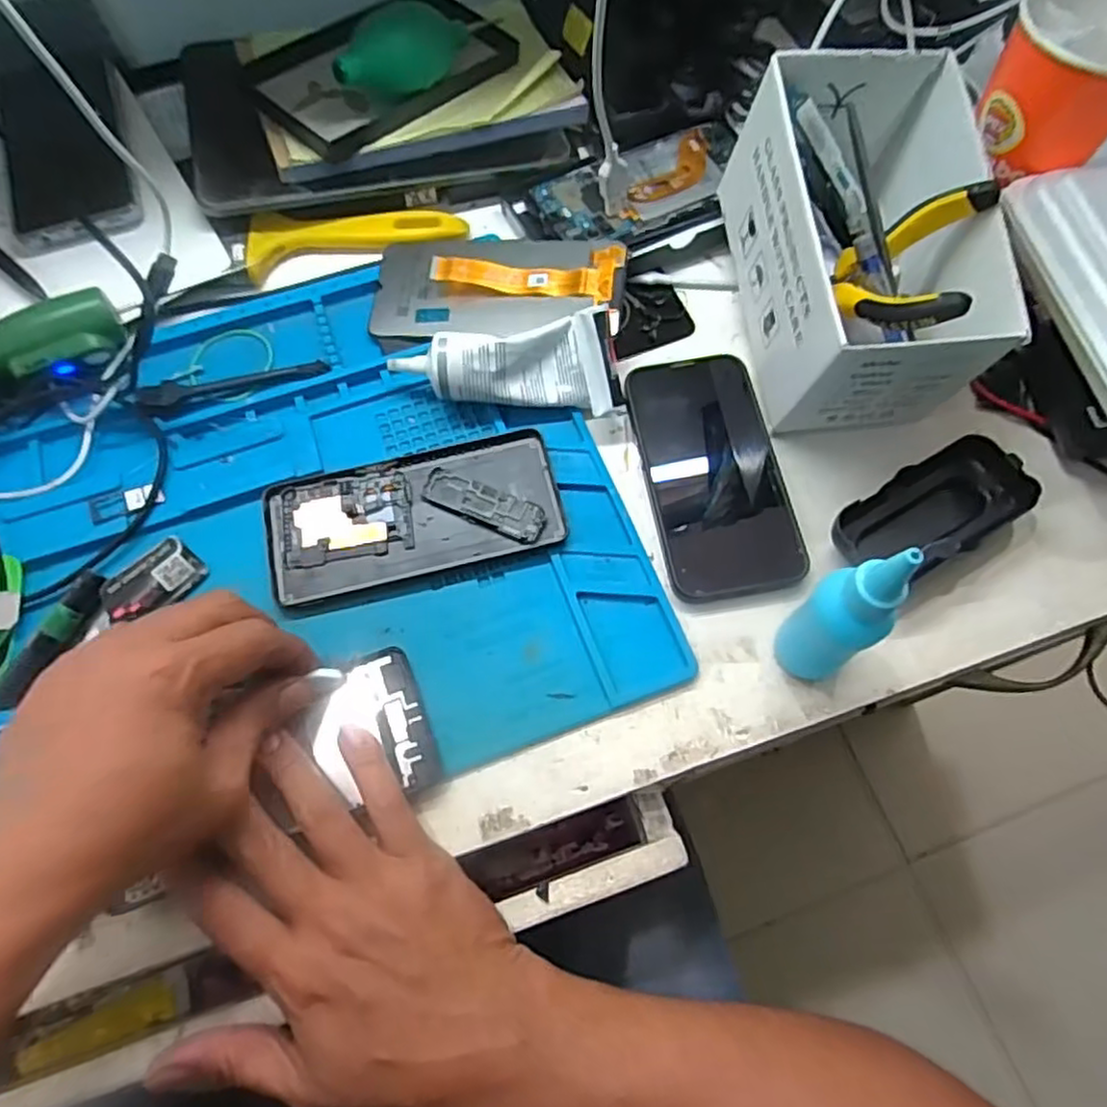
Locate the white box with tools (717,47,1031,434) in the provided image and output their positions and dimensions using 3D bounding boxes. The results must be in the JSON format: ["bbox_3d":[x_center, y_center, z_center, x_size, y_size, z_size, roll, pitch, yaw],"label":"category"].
[{"bbox_3d":[0.170,-0.170,0.394,0.104,0.097,0.177,-6,70,-1],"label":"white box with tools"}]

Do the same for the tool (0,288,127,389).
[{"bbox_3d":[-0.326,-0.116,0.415,0.140,0.039,0.041,-23,72,-7],"label":"tool"}]

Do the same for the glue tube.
[{"bbox_3d":[-0.021,-0.109,0.407,0.111,0.042,0.046,5,71,3],"label":"glue tube"}]

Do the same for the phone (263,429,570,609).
[{"bbox_3d":[-0.078,-0.022,0.394,0.160,0.005,0.074,-14,71,-4],"label":"phone"}]

